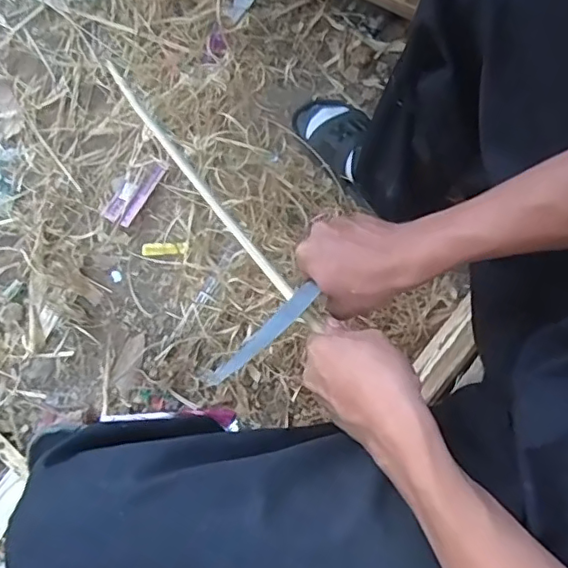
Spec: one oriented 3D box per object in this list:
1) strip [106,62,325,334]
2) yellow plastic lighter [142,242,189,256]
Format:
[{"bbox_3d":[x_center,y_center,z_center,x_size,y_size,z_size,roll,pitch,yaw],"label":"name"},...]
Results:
[{"bbox_3d":[-0.092,-0.111,0.586,0.014,0.014,0.434,-35,59,-6],"label":"strip"},{"bbox_3d":[-0.186,-0.055,0.897,0.073,0.005,0.019,-1,77,1],"label":"yellow plastic lighter"}]

